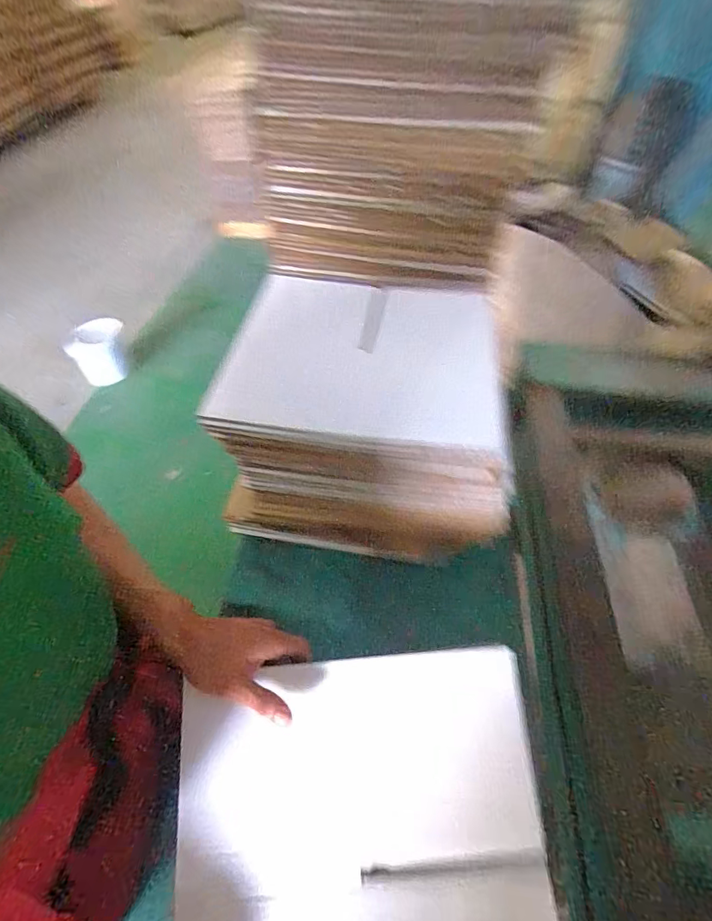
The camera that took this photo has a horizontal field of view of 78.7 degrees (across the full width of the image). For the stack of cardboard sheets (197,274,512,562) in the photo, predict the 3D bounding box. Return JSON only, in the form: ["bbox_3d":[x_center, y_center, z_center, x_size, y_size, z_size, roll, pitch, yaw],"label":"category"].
[{"bbox_3d":[0.028,-0.064,0.639,0.364,0.254,0.328,9,49,7],"label":"stack of cardboard sheets"}]

